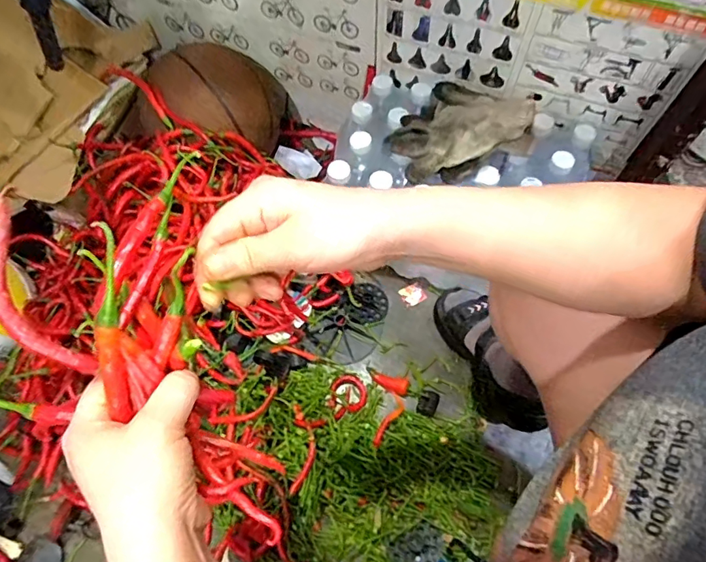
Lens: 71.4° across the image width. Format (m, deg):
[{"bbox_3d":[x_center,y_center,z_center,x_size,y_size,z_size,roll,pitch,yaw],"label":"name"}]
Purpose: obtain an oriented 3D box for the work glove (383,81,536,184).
[{"bbox_3d":[0.139,-0.221,0.690,0.181,0.077,0.157,-30,69,-13],"label":"work glove"}]

